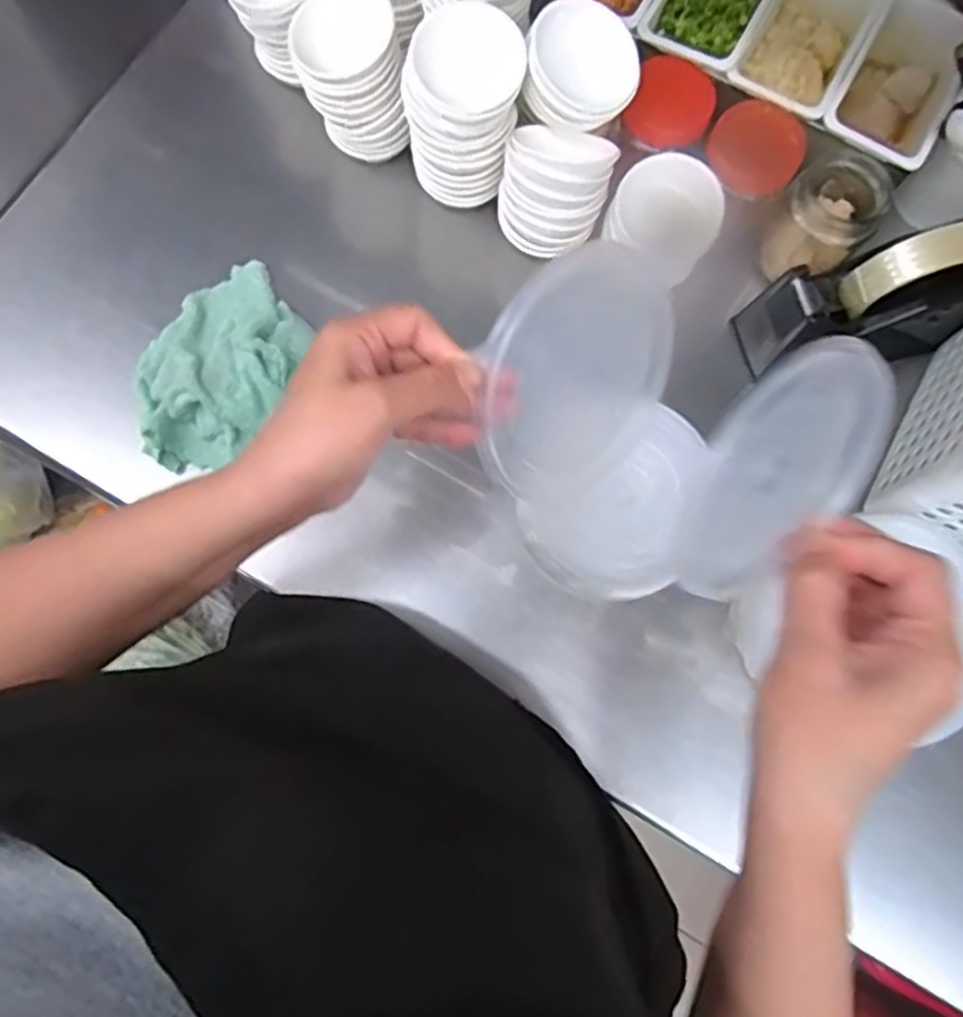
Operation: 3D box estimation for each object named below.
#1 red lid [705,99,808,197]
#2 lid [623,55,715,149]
[{"bbox_3d":[0.192,-0.252,0.497,0.062,0.011,0.059,2,102,10],"label":"red lid"},{"bbox_3d":[0.132,-0.280,0.493,0.054,0.025,0.052,0,77,-1],"label":"lid"}]

